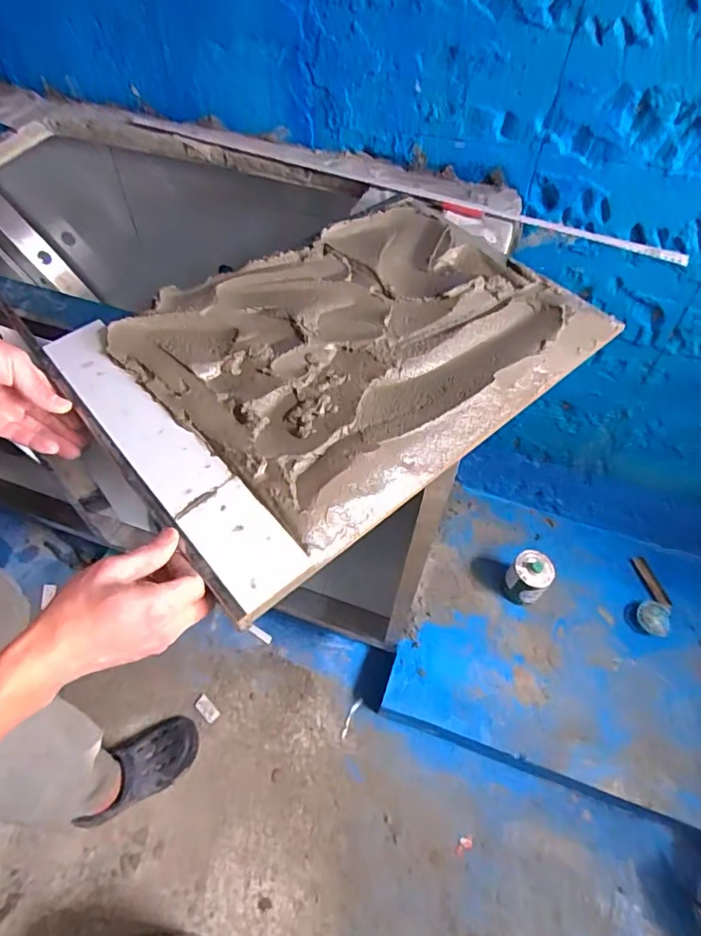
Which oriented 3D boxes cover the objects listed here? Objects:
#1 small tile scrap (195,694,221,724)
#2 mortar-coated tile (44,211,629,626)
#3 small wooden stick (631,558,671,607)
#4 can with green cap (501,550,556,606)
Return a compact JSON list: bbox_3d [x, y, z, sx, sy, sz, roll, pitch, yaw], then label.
[{"bbox_3d":[-0.332,0.555,1.196,0.062,0.006,0.032,37,61,22],"label":"small tile scrap"},{"bbox_3d":[-0.010,-0.143,0.595,0.534,0.033,0.384,-34,62,-24],"label":"mortar-coated tile"},{"bbox_3d":[0.756,0.286,1.301,0.030,0.010,0.133,-22,70,-17],"label":"small wooden stick"},{"bbox_3d":[0.429,0.268,1.256,0.093,0.125,0.100,-34,62,-24],"label":"can with green cap"}]

